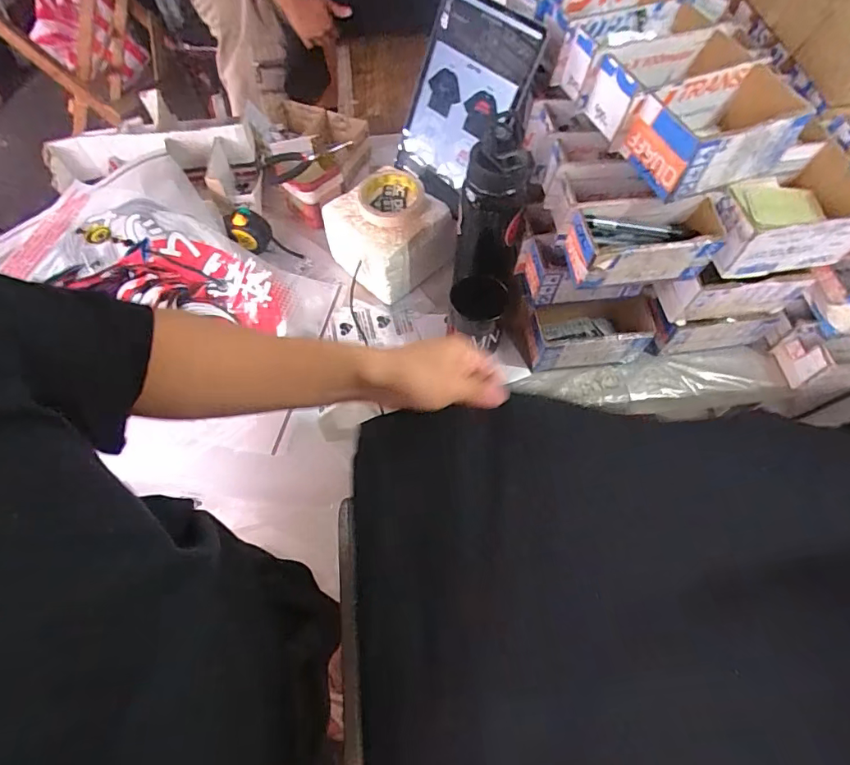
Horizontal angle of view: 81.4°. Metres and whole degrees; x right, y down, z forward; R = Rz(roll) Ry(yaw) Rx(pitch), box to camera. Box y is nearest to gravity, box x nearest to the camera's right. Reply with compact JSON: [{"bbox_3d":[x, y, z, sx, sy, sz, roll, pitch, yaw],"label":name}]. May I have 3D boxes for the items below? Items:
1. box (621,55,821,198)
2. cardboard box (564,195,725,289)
[{"bbox_3d":[0.321,-0.273,0.542,0.186,0.077,0.099,-21,64,-12],"label":"box"},{"bbox_3d":[0.258,-0.160,0.566,0.180,0.072,0.068,-8,62,-6],"label":"cardboard box"}]

